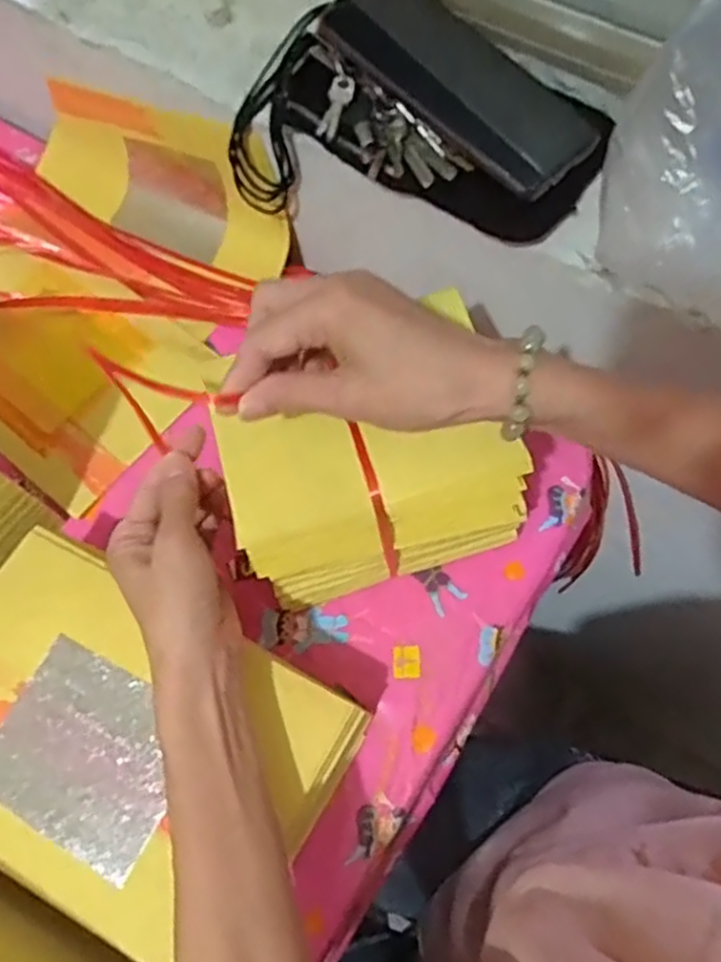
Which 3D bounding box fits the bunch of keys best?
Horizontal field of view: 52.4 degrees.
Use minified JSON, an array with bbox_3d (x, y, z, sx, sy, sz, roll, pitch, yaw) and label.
[{"bbox_3d":[0.016,-0.207,0.448,0.096,0.034,0.041,37,74,16],"label":"bunch of keys"}]

